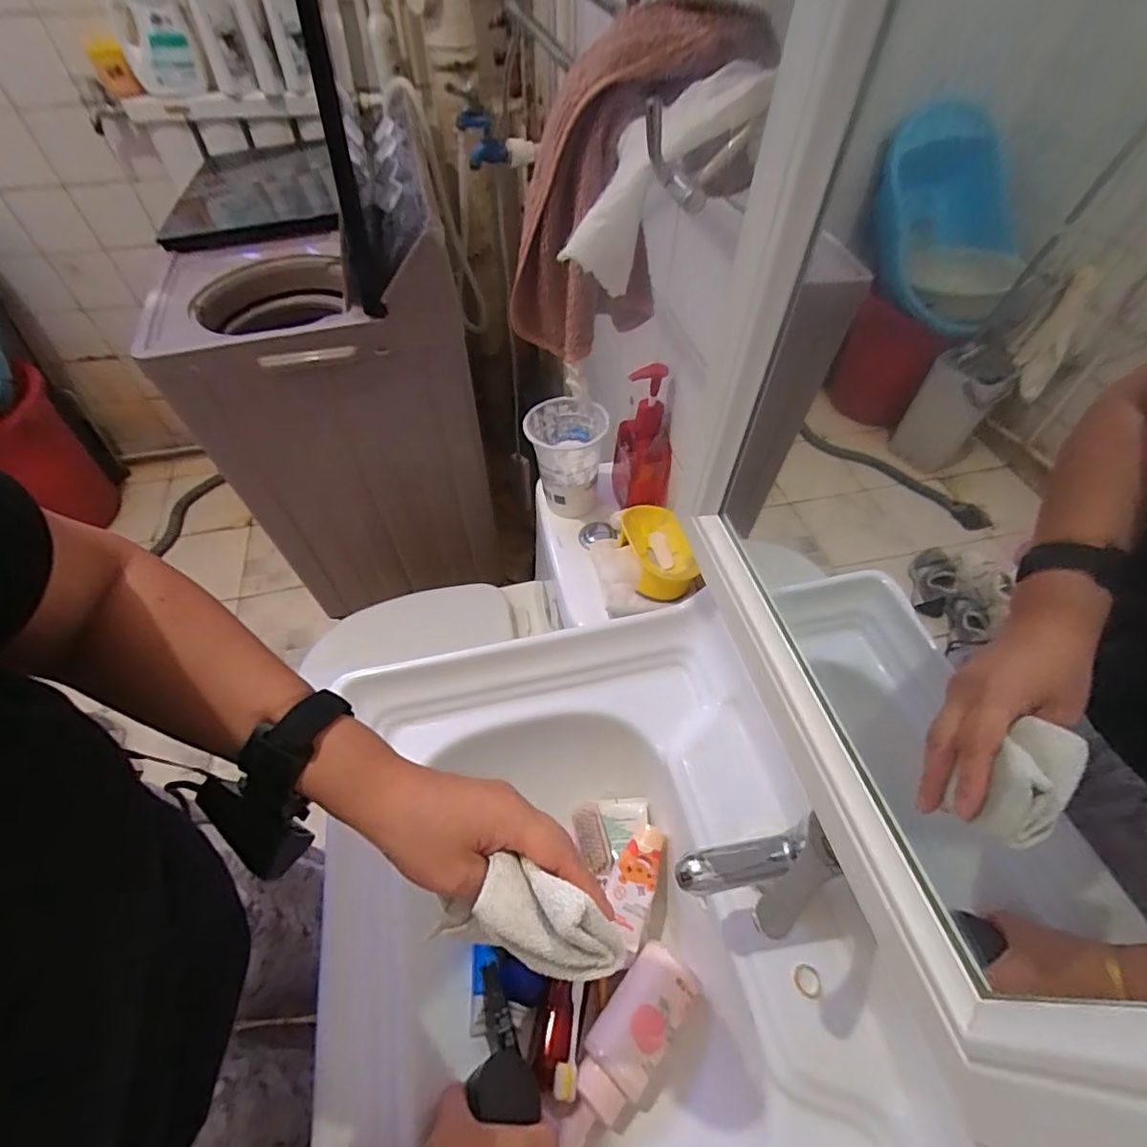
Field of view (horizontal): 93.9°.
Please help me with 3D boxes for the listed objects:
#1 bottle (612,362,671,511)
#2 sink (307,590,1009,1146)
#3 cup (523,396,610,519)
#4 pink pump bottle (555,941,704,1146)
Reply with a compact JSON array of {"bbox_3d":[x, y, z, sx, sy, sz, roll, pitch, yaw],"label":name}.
[{"bbox_3d":[0.101,-0.187,0.759,0.080,0.219,0.067,4,53,2],"label":"bottle"},{"bbox_3d":[0.031,0.336,0.509,0.452,0.157,0.587,-9,54,-8],"label":"sink"},{"bbox_3d":[-0.012,-0.166,0.801,0.113,0.145,0.115,-4,53,-4],"label":"cup"},{"bbox_3d":[0.050,0.449,0.501,0.072,0.050,0.178,34,59,22],"label":"pink pump bottle"}]

